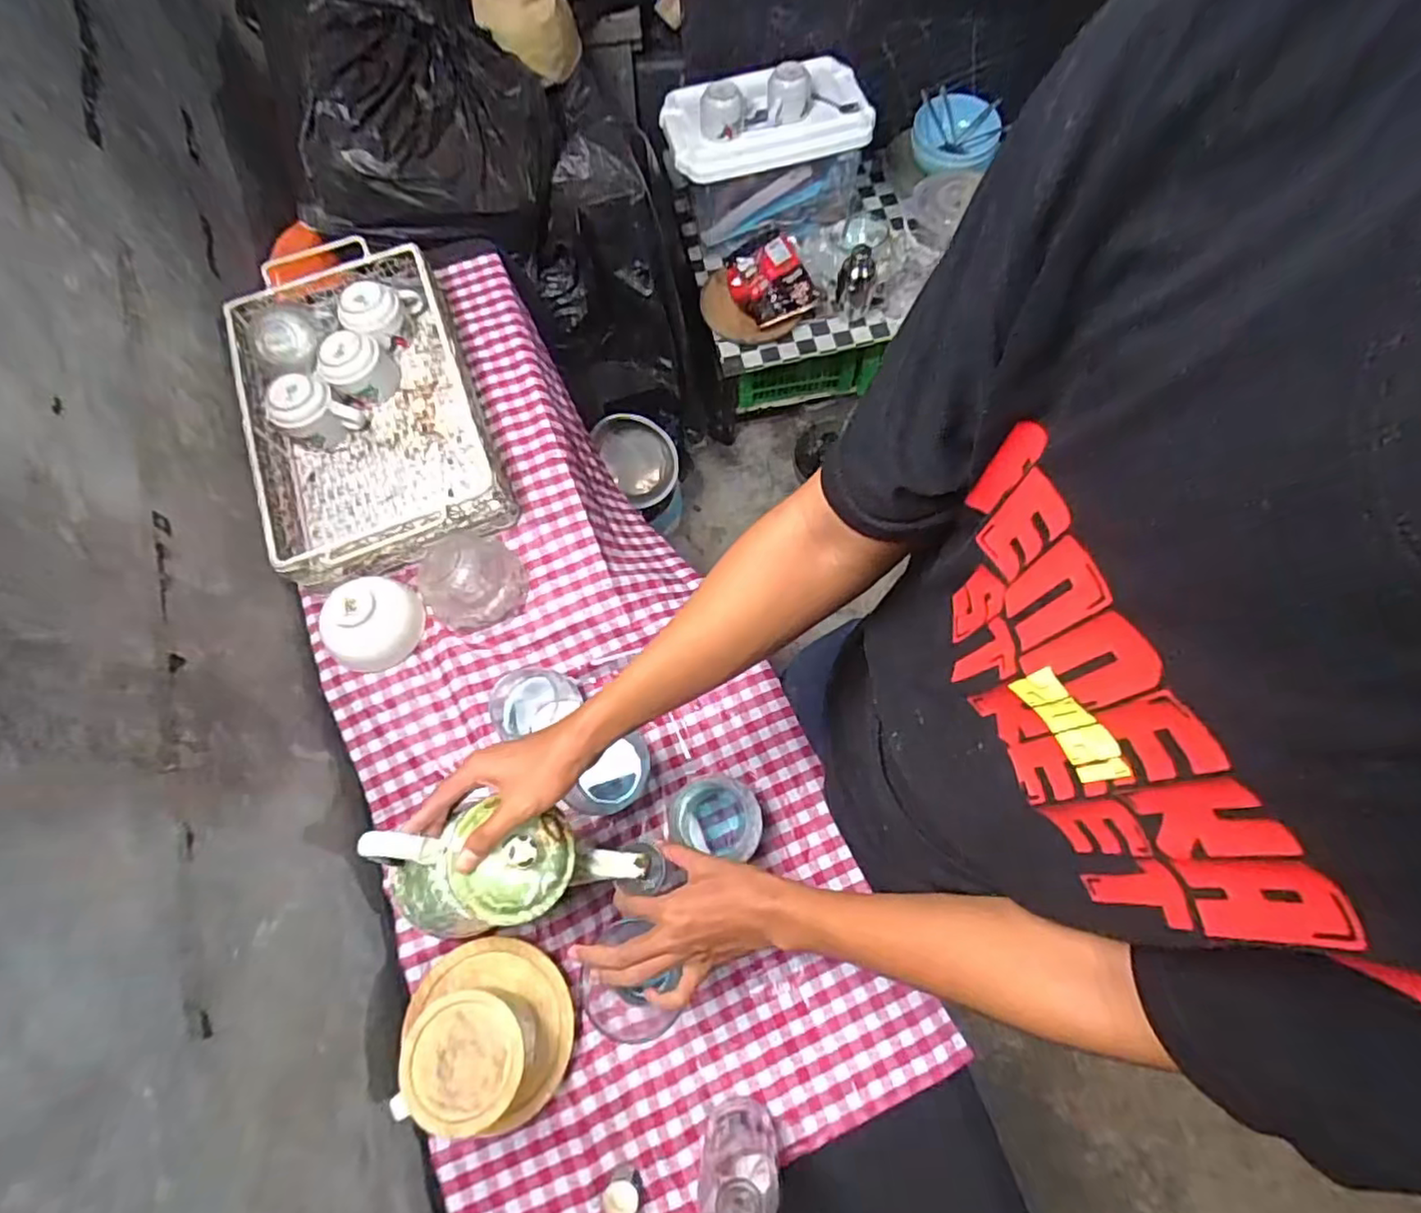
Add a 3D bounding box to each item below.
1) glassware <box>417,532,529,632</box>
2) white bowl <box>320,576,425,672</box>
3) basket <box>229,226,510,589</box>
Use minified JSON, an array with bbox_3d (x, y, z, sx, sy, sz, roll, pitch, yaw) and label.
[{"bbox_3d":[-0.269,-0.034,0.742,0.102,0.080,0.110,0,73,1],"label":"glassware"},{"bbox_3d":[-0.379,0.016,0.727,0.098,0.056,0.103,0,73,1],"label":"white bowl"},{"bbox_3d":[-0.431,-0.244,0.815,0.266,0.088,0.424,-22,74,-6],"label":"basket"}]

